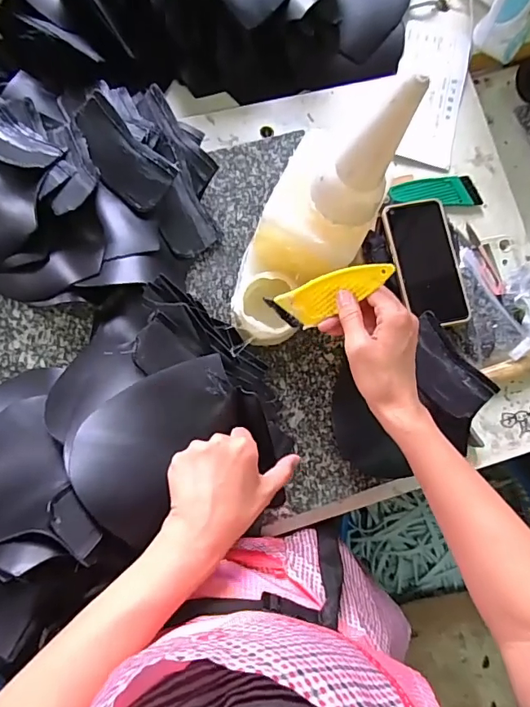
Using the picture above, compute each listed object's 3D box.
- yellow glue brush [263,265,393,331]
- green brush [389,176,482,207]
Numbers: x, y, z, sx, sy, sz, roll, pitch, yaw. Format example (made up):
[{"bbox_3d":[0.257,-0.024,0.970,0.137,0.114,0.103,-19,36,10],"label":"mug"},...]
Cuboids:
[{"bbox_3d":[0.063,-0.056,0.454,0.020,0.131,0.040,-10,82,-50],"label":"yellow glue brush"},{"bbox_3d":[0.222,-0.209,0.624,0.120,0.018,0.042,-9,84,-7],"label":"green brush"}]

